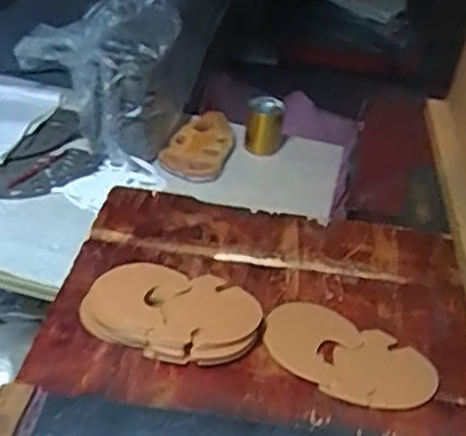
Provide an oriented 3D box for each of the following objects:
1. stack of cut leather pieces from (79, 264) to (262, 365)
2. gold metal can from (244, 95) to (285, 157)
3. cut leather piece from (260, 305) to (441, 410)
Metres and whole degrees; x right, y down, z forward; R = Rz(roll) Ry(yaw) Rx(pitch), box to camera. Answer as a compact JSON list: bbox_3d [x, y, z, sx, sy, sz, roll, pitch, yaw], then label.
[{"bbox_3d":[-0.067,0.100,0.721,0.185,0.035,0.115,5,36,-1],"label":"stack of cut leather pieces"},{"bbox_3d":[0.060,-0.182,1.322,0.068,0.098,0.071,8,37,-1],"label":"gold metal can"},{"bbox_3d":[0.118,0.140,0.704,0.178,0.018,0.103,23,40,22],"label":"cut leather piece"}]

